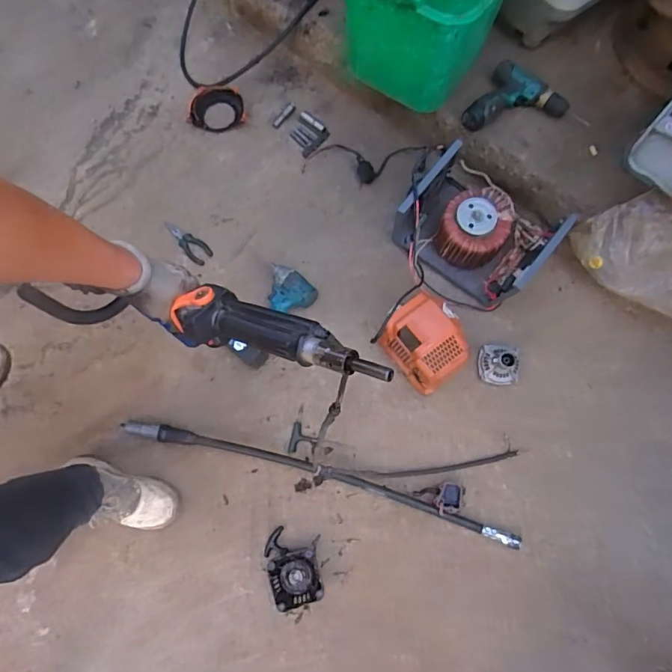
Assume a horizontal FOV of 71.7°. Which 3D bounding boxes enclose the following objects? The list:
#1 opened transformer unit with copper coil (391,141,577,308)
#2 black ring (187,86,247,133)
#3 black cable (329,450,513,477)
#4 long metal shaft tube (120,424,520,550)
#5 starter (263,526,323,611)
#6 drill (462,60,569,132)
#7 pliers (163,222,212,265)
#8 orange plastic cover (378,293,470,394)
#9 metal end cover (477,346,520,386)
[{"bbox_3d":[0.319,-0.243,1.076,0.326,0.177,0.253,32,75,9],"label":"opened transformer unit with copper coil"},{"bbox_3d":[-0.320,-0.609,1.251,0.154,0.052,0.109,-3,73,-1],"label":"black ring"},{"bbox_3d":[0.203,0.297,1.044,0.407,0.011,0.029,-5,73,-2],"label":"black cable"},{"bbox_3d":[-0.042,0.317,1.046,0.912,0.041,0.051,15,73,4],"label":"long metal shaft tube"},{"bbox_3d":[-0.095,0.503,1.015,0.109,0.043,0.157,-15,73,-5],"label":"starter"},{"bbox_3d":[0.415,-0.517,1.065,0.188,0.063,0.180,32,75,9],"label":"drill"},{"bbox_3d":[-0.385,-0.244,1.201,0.159,0.012,0.052,41,76,11],"label":"pliers"},{"bbox_3d":[0.194,0.016,1.044,0.138,0.134,0.184,-40,77,-12],"label":"orange plastic cover"},{"bbox_3d":[0.373,0.062,1.059,0.087,0.076,0.091,1,73,0],"label":"metal end cover"}]

